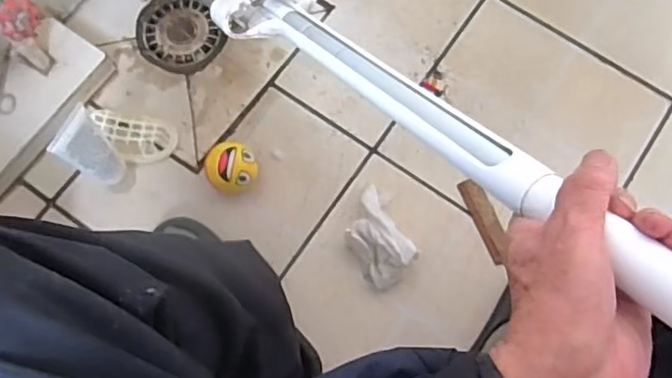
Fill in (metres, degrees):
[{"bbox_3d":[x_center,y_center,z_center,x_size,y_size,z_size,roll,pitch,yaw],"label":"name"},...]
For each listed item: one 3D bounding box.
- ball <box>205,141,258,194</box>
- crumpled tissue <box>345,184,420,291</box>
[{"bbox_3d":[-0.131,-0.023,0.775,0.064,0.068,0.059,0,74,0],"label":"ball"},{"bbox_3d":[0.050,0.061,0.762,0.067,0.032,0.118,-31,77,-8],"label":"crumpled tissue"}]

